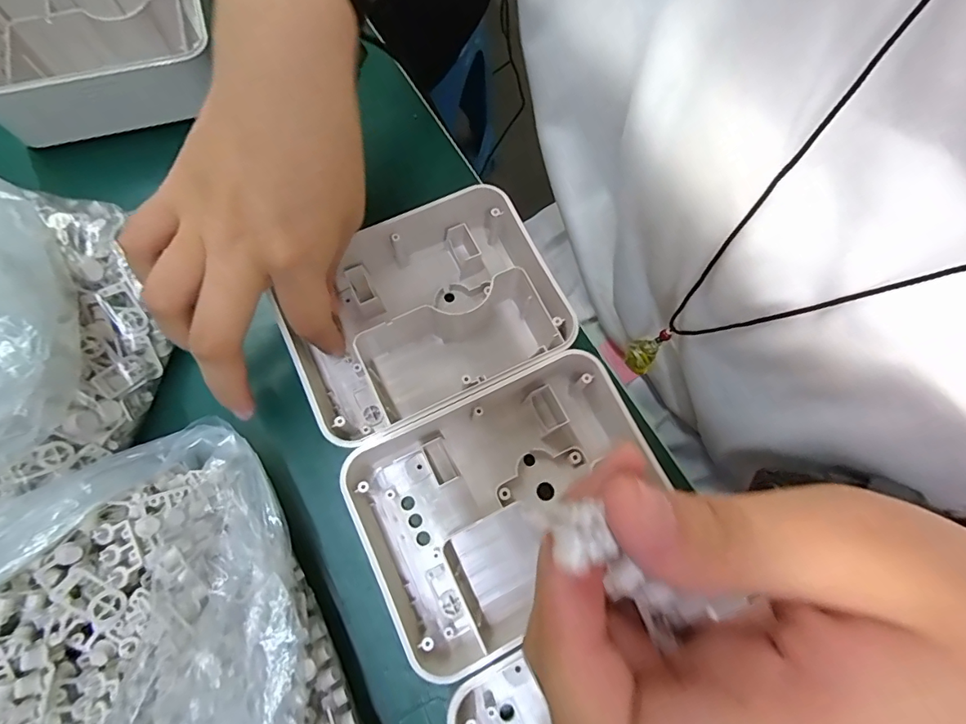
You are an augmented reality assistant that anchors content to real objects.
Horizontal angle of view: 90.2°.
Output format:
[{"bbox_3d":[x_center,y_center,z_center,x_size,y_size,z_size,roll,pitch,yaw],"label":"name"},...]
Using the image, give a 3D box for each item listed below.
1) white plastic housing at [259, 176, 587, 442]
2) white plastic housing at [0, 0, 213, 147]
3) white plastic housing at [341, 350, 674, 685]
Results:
[{"bbox_3d":[-0.032,-0.024,0.249,0.135,0.047,0.107,-25,76,-9],"label":"white plastic housing"},{"bbox_3d":[-0.228,-0.186,0.285,0.133,0.046,0.101,-19,75,-8],"label":"white plastic housing"},{"bbox_3d":[0.012,0.065,0.222,0.134,0.041,0.099,-25,76,-9],"label":"white plastic housing"}]

